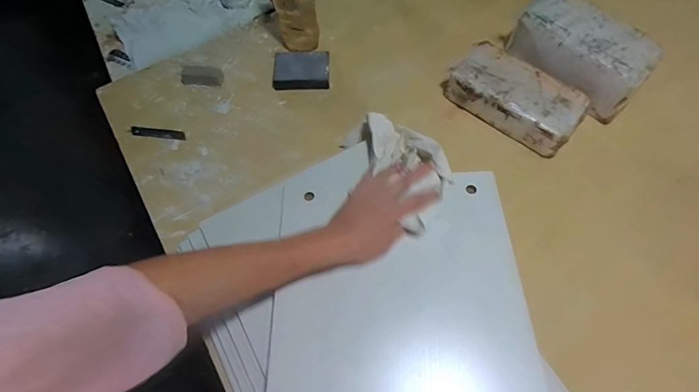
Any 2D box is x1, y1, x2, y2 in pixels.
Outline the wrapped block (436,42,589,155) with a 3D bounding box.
[{"bbox_3d":[0.274,-0.165,0.646,0.208,0.065,0.105,37,71,18],"label":"wrapped block"}]

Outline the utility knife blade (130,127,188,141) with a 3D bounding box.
[{"bbox_3d":[-0.329,-0.110,0.669,0.097,0.008,0.017,7,64,6],"label":"utility knife blade"}]

